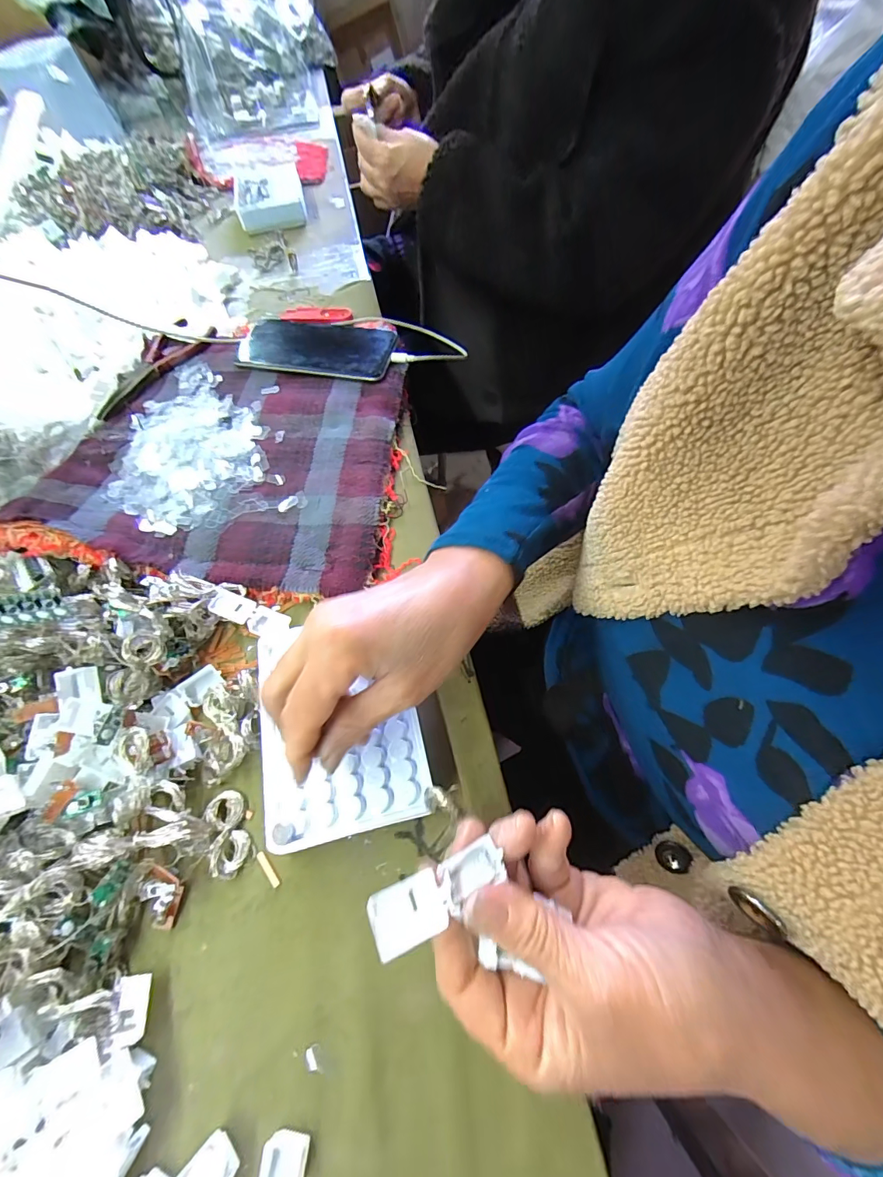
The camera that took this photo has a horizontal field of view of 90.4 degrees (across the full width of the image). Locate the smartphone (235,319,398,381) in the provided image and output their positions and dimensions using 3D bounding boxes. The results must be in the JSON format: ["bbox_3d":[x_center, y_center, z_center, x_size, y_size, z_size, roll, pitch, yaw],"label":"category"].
[{"bbox_3d":[-0.134,-0.258,0.462,0.171,0.012,0.087,10,64,10],"label":"smartphone"}]

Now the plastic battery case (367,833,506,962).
[{"bbox_3d":[-0.002,0.121,0.175,0.054,0.014,0.021,-18,62,-25],"label":"plastic battery case"}]

